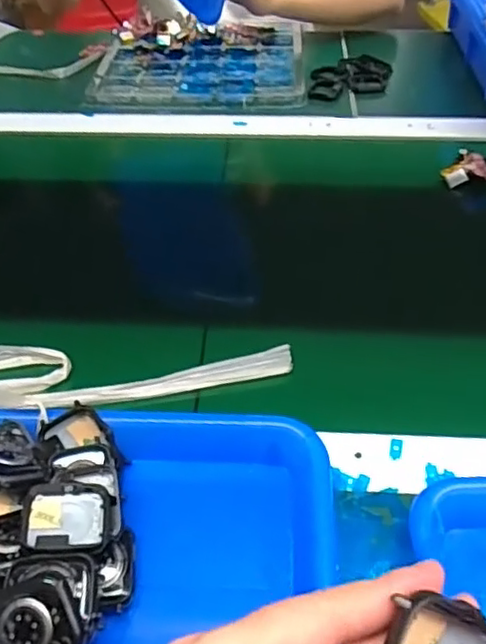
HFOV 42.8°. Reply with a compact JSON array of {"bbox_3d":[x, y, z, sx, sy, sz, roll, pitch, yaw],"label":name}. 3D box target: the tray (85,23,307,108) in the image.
[{"bbox_3d":[-0.052,-0.341,0.816,0.261,0.017,0.235,0,45,4],"label":"tray"}]

